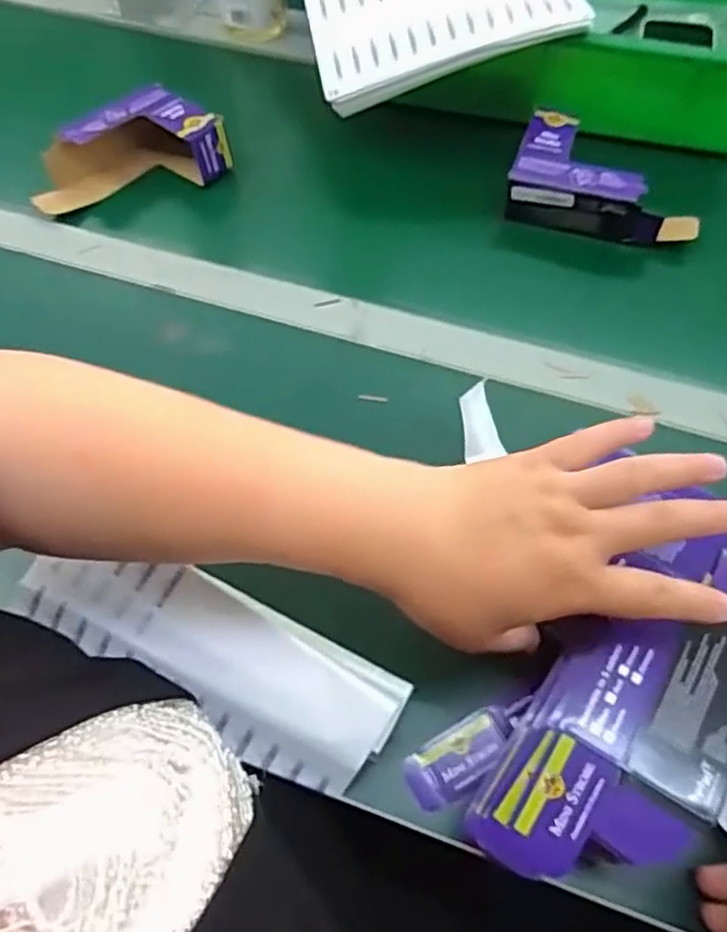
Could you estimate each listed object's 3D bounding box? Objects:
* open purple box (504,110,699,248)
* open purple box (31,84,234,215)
[{"bbox_3d":[0.204,-0.238,0.587,0.152,0.050,0.084,15,62,10],"label":"open purple box"},{"bbox_3d":[-0.208,-0.279,0.614,0.168,0.054,0.066,-18,61,-9],"label":"open purple box"}]

